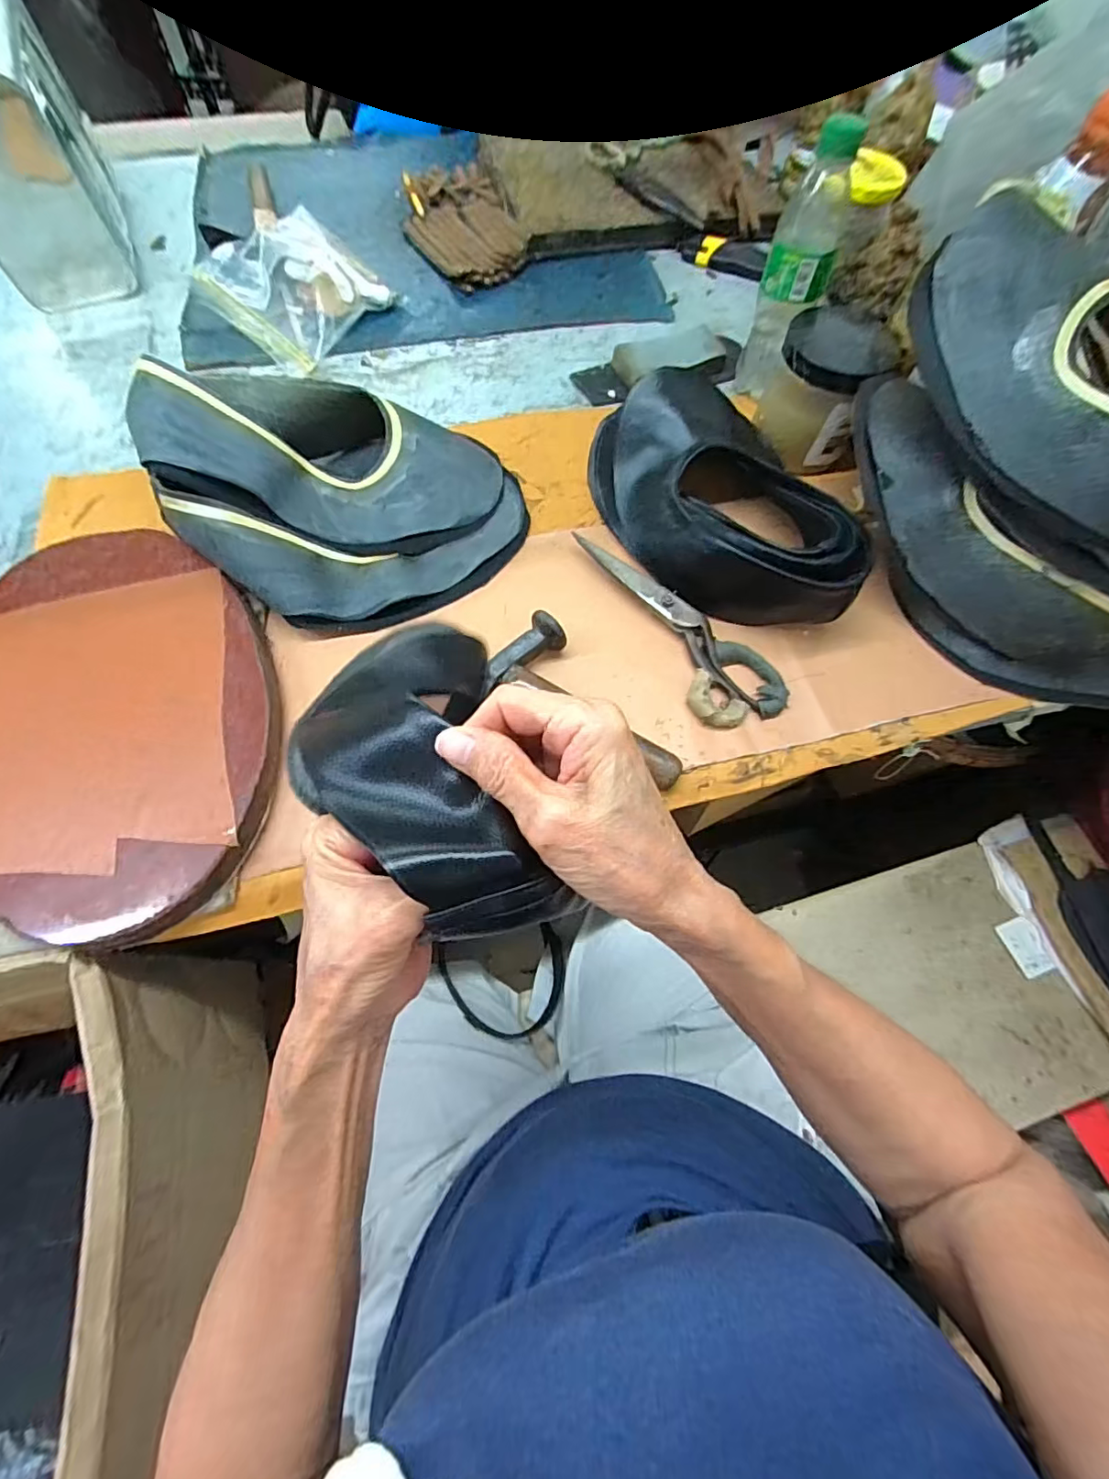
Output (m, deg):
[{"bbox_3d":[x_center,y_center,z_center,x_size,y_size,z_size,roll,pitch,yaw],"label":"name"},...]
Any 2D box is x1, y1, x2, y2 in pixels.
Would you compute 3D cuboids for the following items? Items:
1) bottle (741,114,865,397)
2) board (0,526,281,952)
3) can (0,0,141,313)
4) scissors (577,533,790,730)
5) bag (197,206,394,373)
[{"bbox_3d":[0.200,-0.384,0.468,0.052,0.170,0.058,18,67,5],"label":"bottle"},{"bbox_3d":[-0.292,-0.020,0.376,0.192,0.031,0.302,-17,68,-10],"label":"board"},{"bbox_3d":[-0.512,-0.570,0.532,0.114,0.168,0.195,-19,68,-10],"label":"can"},{"bbox_3d":[0.097,-0.090,0.427,0.067,0.016,0.191,-29,70,-14],"label":"scissors"},{"bbox_3d":[-0.263,-0.460,0.559,0.171,0.044,0.148,41,71,15],"label":"bag"}]

